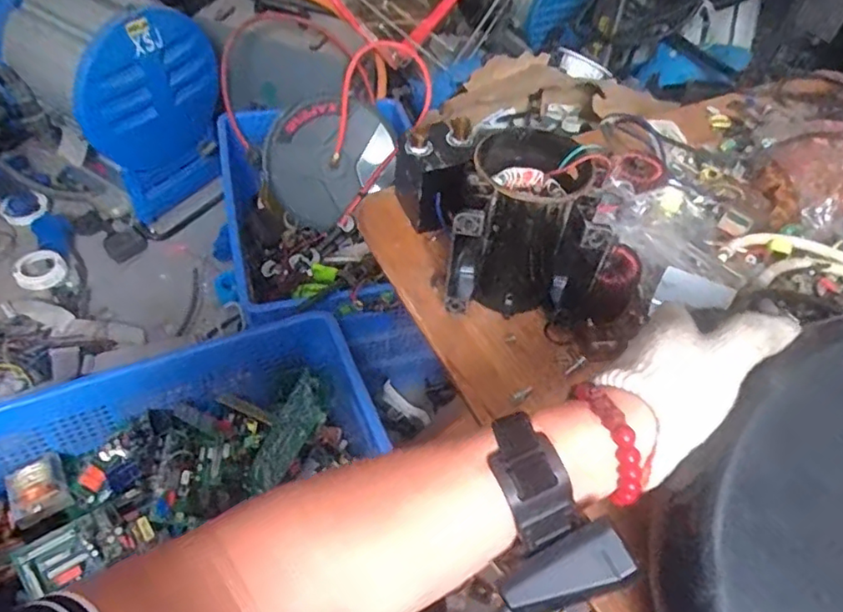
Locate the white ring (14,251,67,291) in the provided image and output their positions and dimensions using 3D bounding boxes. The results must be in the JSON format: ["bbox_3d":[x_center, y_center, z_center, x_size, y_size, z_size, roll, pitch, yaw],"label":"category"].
[{"bbox_3d":[-0.897,-0.085,1.408,0.106,0.022,0.095,-33,85,-26],"label":"white ring"}]

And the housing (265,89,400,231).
[{"bbox_3d":[-0.213,-0.320,1.400,0.287,0.307,0.097,-8,51,-11],"label":"housing"}]

